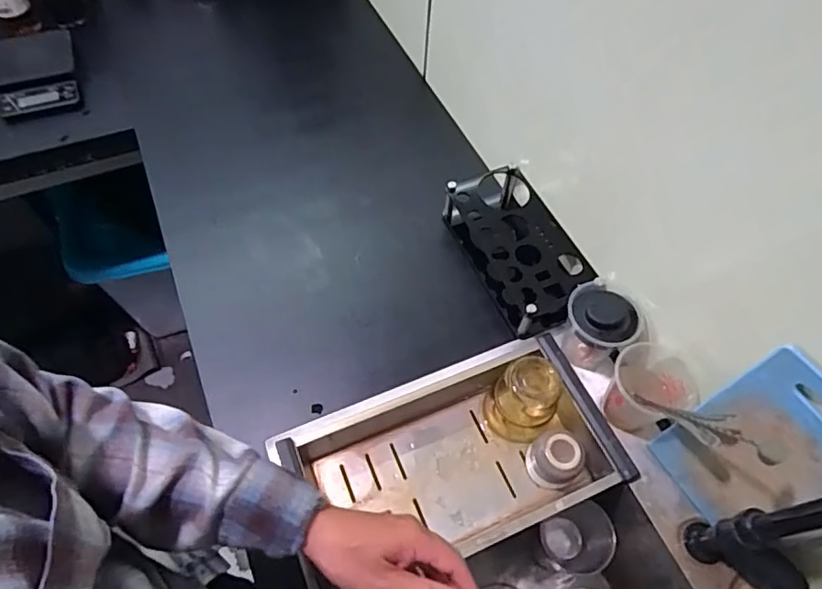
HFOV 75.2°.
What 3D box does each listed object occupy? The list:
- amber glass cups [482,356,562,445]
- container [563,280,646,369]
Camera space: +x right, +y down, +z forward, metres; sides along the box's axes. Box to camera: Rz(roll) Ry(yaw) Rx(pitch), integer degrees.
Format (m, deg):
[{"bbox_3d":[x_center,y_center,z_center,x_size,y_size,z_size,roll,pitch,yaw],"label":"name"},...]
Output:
[{"bbox_3d":[0.141,0.136,0.680,0.079,0.103,0.079,2,59,-3],"label":"amber glass cups"},{"bbox_3d":[0.238,0.041,0.685,0.086,0.111,0.087,-35,67,-22],"label":"container"}]

